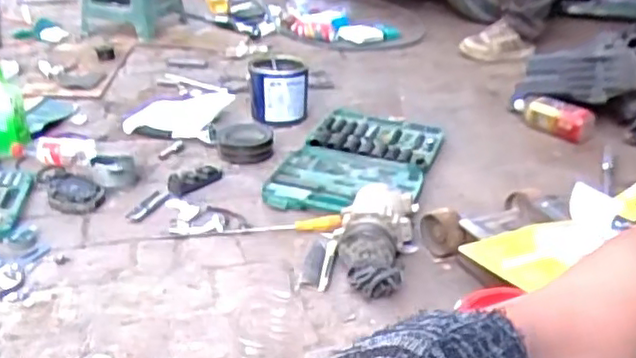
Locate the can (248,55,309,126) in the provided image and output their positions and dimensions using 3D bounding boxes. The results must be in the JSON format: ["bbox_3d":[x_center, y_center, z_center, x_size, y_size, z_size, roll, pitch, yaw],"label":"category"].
[{"bbox_3d":[-0.100,-0.227,1.667,0.147,0.145,0.138,-6,31,-16],"label":"can"}]

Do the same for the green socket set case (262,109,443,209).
[{"bbox_3d":[0.095,-0.040,1.508,0.292,0.077,0.524,16,33,21],"label":"green socket set case"}]

